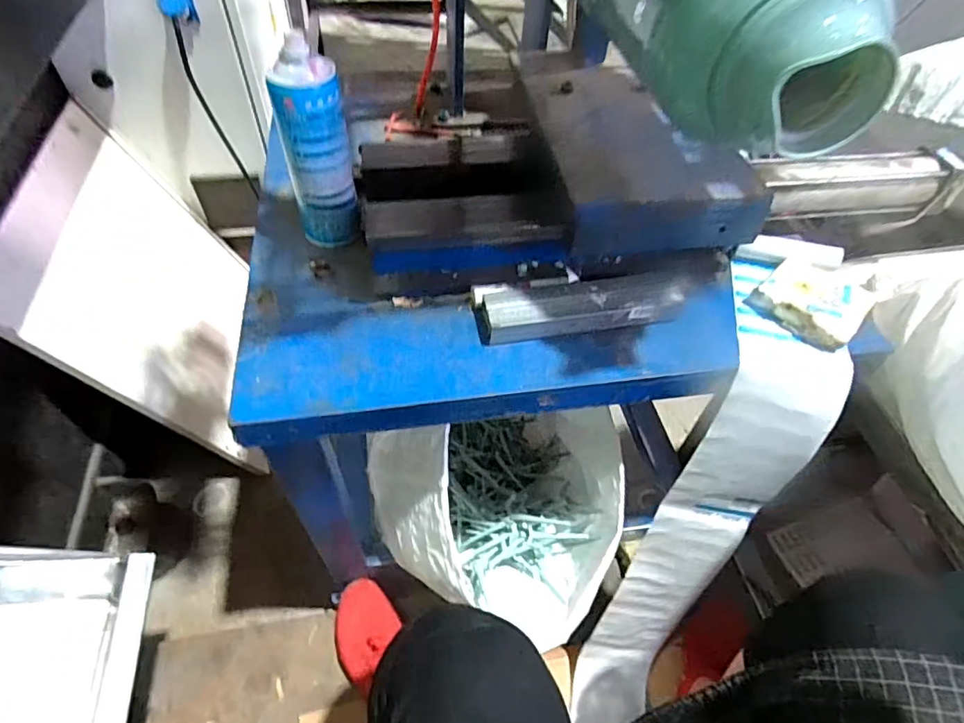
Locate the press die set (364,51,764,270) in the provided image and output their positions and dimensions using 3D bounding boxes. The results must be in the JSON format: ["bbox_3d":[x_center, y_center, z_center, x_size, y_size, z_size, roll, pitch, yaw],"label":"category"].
[{"bbox_3d":[0.064,-0.222,0.607,0.381,0.108,0.283,-4,53,-8],"label":"press die set"}]

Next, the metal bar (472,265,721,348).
[{"bbox_3d":[0.119,-0.061,0.547,0.247,0.026,0.067,-5,53,-9],"label":"metal bar"}]

